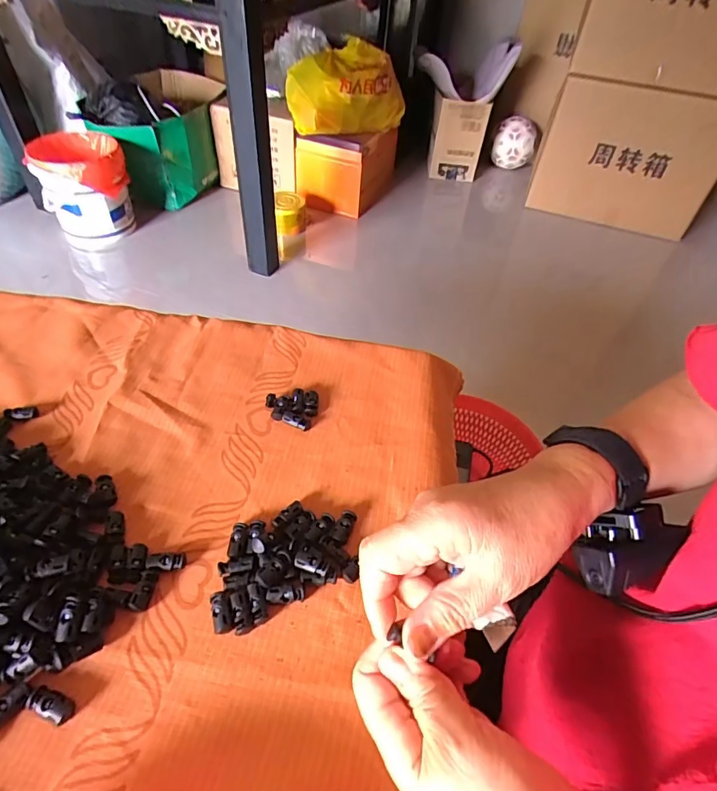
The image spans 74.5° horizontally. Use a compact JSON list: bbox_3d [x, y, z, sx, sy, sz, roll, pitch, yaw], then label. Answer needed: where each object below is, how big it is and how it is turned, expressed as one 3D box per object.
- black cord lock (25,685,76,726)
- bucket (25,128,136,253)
[{"bbox_3d":[-0.191,0.192,0.292,0.031,0.007,0.014,18,47,12],"label":"black cord lock"},{"bbox_3d":[-0.870,-0.651,1.519,0.258,0.287,0.247,-19,52,-21],"label":"bucket"}]

